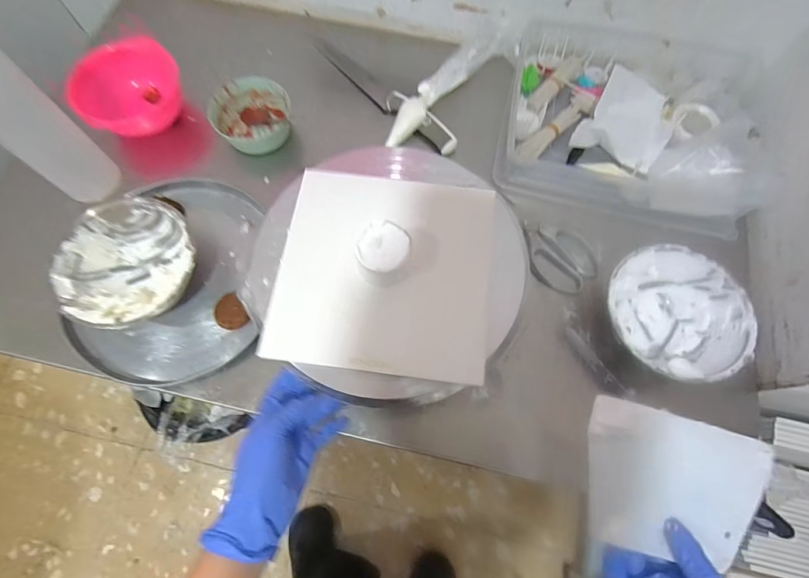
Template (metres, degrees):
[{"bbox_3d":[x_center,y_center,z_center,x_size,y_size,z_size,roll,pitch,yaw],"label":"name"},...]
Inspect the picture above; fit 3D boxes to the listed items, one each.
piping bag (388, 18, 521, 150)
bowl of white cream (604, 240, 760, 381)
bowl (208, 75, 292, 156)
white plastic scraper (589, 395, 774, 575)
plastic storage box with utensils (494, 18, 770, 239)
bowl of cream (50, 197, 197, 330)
[{"bbox_3d":[0.079,-0.319,0.634,0.298,0.059,0.097,-43,76,0],"label":"piping bag"},{"bbox_3d":[0.327,0.035,0.512,0.156,0.073,0.162,0,70,-1],"label":"bowl of white cream"},{"bbox_3d":[-0.237,-0.266,0.638,0.110,0.069,0.112,0,70,-1],"label":"bowl"},{"bbox_3d":[0.170,0.124,0.258,0.120,0.005,0.086,15,88,-3],"label":"white plastic scraper"},{"bbox_3d":[0.344,-0.263,0.624,0.367,0.087,0.304,14,70,4],"label":"plastic storage box with utensils"},{"bbox_3d":[-0.343,-0.027,0.517,0.153,0.067,0.150,0,70,-1],"label":"bowl of cream"}]

